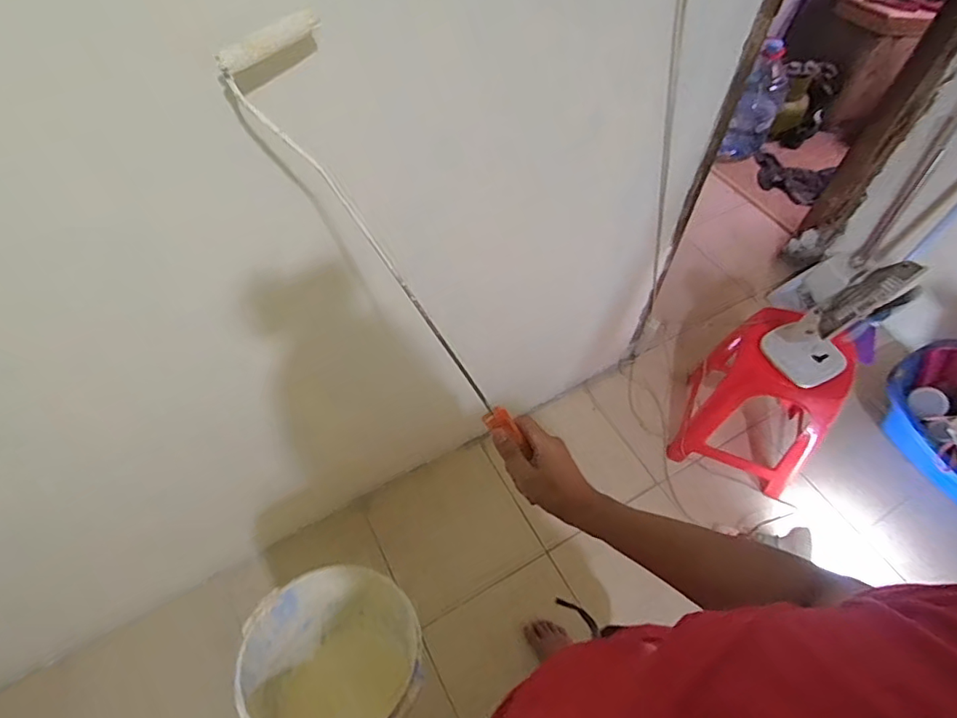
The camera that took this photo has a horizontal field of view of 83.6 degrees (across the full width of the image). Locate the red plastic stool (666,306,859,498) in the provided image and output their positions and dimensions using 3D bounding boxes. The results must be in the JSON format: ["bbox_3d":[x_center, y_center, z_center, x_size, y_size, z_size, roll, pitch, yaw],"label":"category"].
[{"bbox_3d":[0.786,0.112,1.483,0.331,0.506,0.283,20,58,14],"label":"red plastic stool"}]

